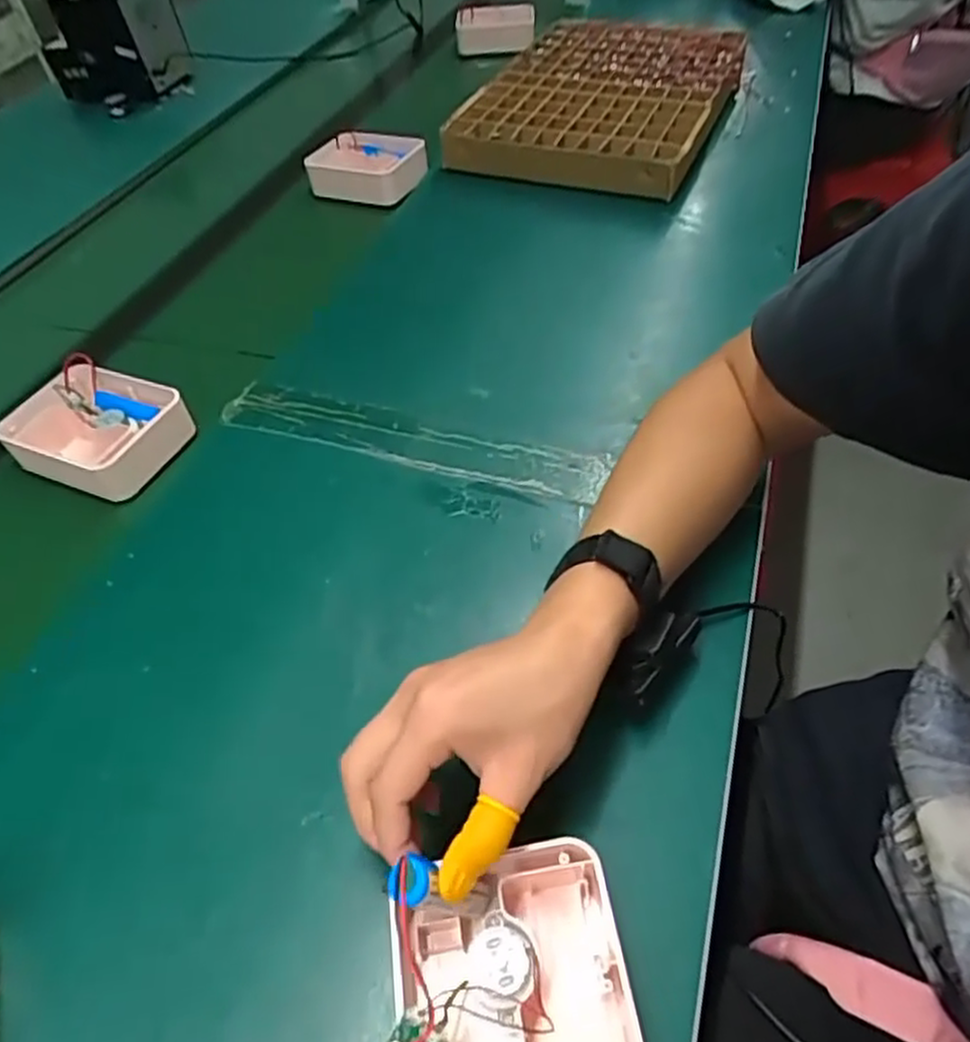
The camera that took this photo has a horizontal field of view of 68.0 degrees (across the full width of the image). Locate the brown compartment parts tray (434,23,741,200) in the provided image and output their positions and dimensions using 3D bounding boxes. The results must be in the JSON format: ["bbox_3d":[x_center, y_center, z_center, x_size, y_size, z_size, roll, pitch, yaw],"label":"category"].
[{"bbox_3d":[0.168,-0.579,0.971,0.304,0.043,0.455,17,54,20],"label":"brown compartment parts tray"}]

